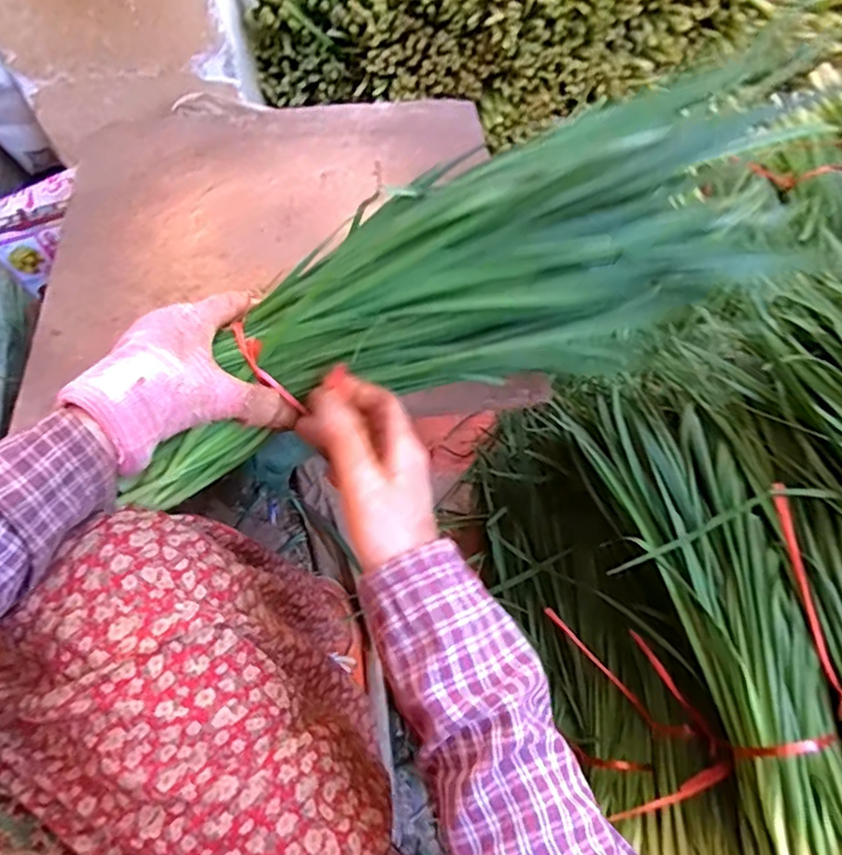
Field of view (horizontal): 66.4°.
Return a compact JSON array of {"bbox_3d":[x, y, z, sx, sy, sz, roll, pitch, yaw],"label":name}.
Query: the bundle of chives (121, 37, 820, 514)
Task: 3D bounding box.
[{"bbox_3d":[0.023,-0.091,0.427,0.460,0.113,0.141,-25,62,2],"label":"bundle of chives"}]

